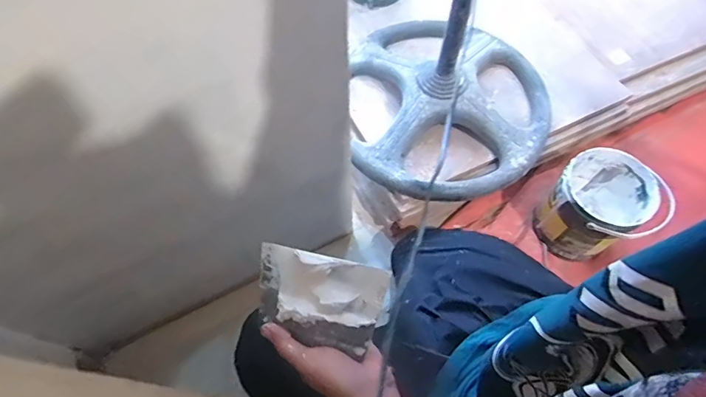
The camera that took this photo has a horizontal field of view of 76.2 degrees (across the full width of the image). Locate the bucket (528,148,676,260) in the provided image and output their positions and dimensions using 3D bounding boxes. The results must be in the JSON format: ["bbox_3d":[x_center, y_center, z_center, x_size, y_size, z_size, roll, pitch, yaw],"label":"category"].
[{"bbox_3d":[0.484,0.015,0.897,0.178,0.175,0.174,-2,64,3],"label":"bucket"}]

